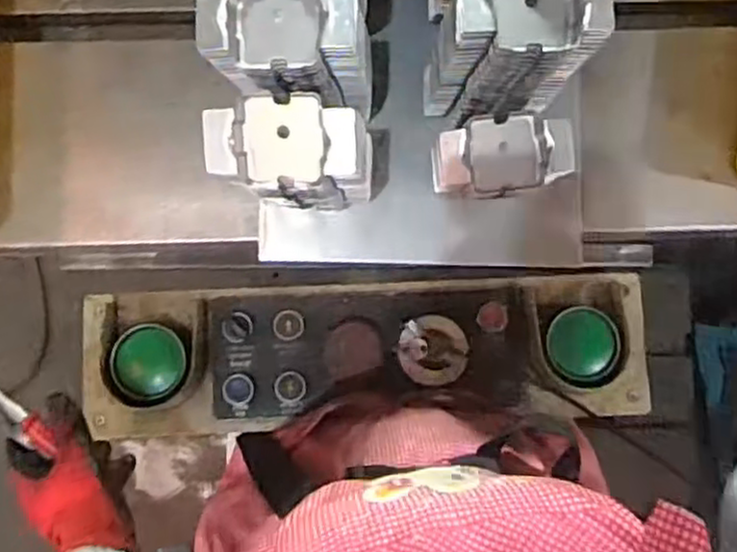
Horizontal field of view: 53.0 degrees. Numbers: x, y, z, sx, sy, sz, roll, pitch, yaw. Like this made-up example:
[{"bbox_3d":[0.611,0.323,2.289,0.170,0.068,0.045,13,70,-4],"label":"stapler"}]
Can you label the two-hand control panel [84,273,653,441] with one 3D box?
[{"bbox_3d":[0.001,0.076,0.726,0.550,0.082,0.144,-3,89,-2],"label":"two-hand control panel"}]

